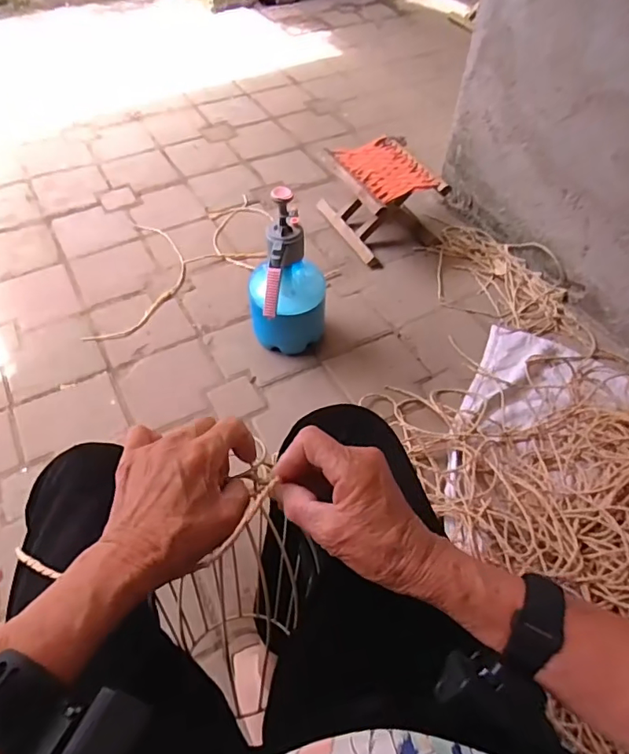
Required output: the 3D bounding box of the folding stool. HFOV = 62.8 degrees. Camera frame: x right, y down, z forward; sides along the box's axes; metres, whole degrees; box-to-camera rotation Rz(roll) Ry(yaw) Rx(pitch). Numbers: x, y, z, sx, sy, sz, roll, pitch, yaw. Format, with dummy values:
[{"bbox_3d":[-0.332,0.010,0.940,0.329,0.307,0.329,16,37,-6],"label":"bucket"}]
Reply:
[{"bbox_3d":[0.178,-0.475,1.375,0.244,0.187,0.278,-24,57,-21],"label":"folding stool"}]

